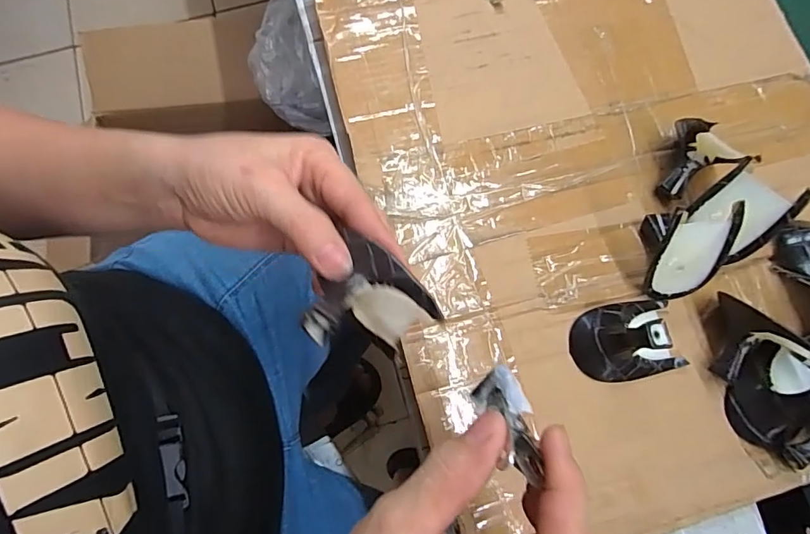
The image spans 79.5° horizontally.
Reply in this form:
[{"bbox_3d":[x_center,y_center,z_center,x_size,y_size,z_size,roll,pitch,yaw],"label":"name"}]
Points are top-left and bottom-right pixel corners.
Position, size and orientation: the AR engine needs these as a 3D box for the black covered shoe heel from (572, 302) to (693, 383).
[{"bbox_3d":[0.145,0.044,0.304,0.070,0.045,0.049,-11,76,-1],"label":"black covered shoe heel"}]

